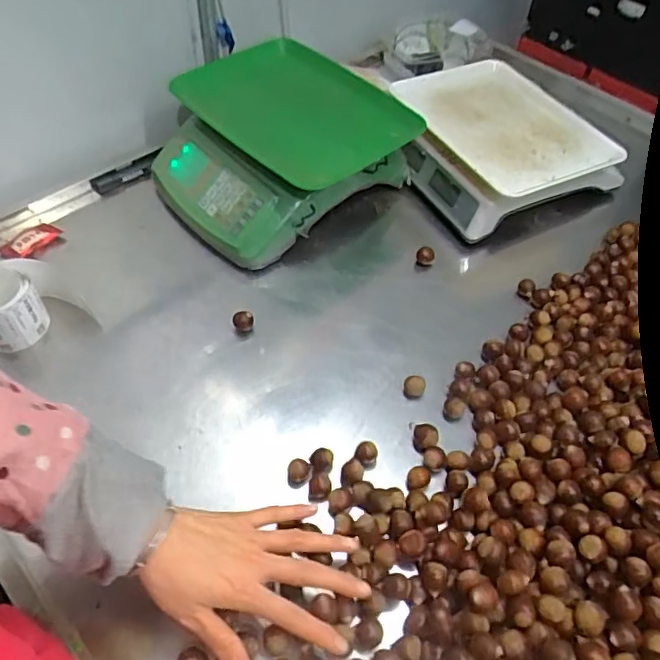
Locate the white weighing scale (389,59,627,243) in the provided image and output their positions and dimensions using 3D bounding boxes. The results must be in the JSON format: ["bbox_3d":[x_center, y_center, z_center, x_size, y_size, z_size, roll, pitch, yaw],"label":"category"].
[{"bbox_3d":[0.239,-0.270,0.840,0.264,0.099,0.278,-20,56,-18],"label":"white weighing scale"}]

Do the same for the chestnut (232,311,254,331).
[{"bbox_3d":[-0.100,-0.009,0.662,0.023,0.022,0.018,-9,53,-10],"label":"chestnut"}]

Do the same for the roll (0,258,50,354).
[{"bbox_3d":[-0.350,-0.020,0.632,0.071,0.074,0.090,-17,55,-16],"label":"roll"}]

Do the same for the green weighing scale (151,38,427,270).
[{"bbox_3d":[-0.072,-0.249,0.787,0.301,0.144,0.263,-28,58,-24],"label":"green weighing scale"}]

